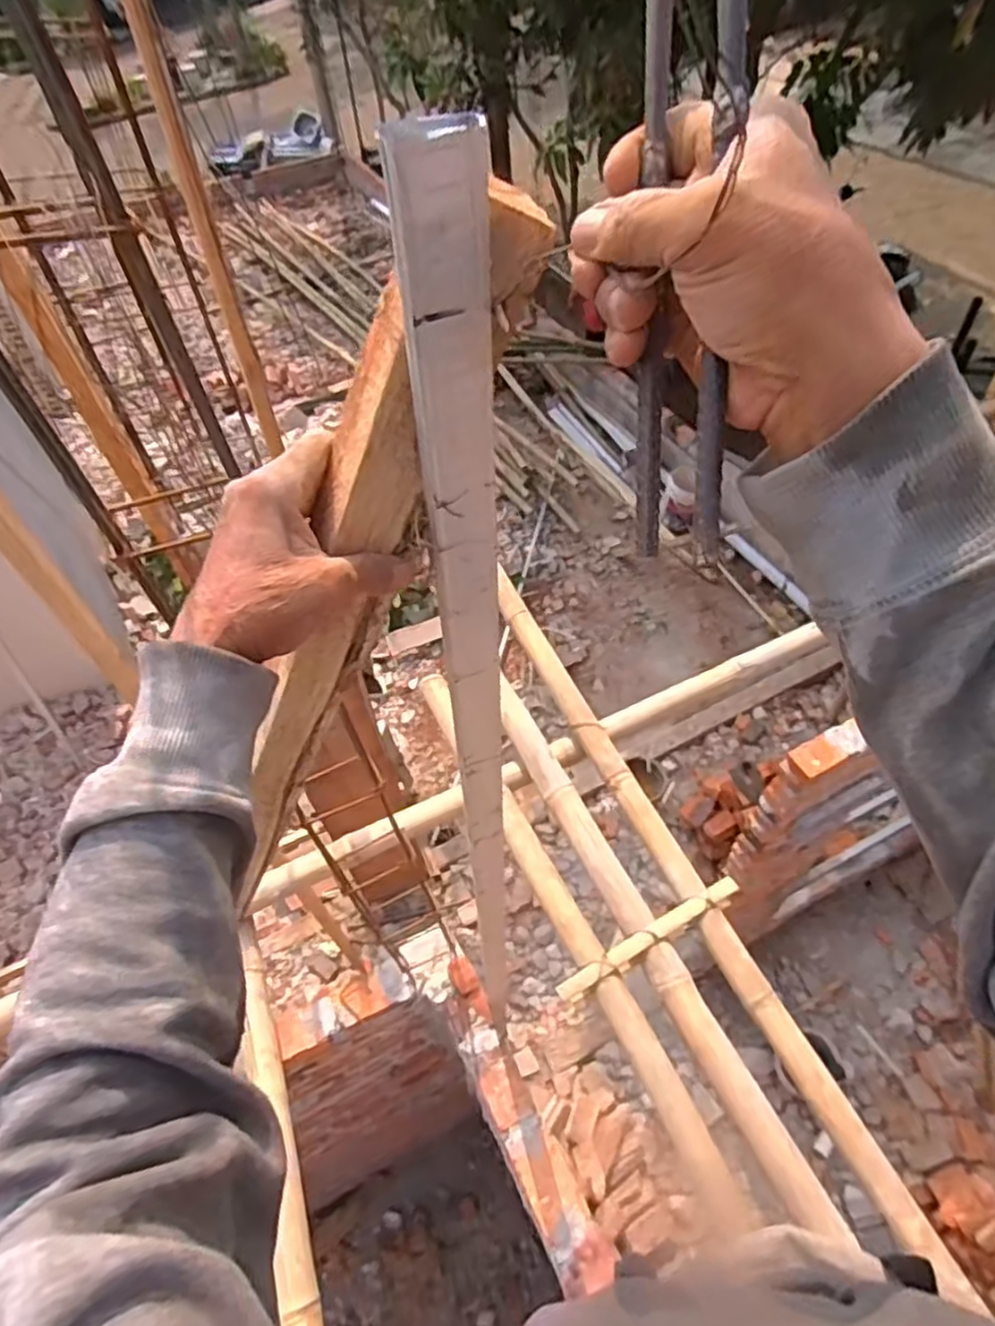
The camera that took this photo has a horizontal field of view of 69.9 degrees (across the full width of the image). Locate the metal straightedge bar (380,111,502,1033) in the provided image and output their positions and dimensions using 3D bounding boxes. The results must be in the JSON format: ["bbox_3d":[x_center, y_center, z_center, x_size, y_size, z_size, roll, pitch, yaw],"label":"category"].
[{"bbox_3d":[-0.017,0.059,0.570,0.038,0.808,0.009,-17,56,-11],"label":"metal straightedge bar"}]

